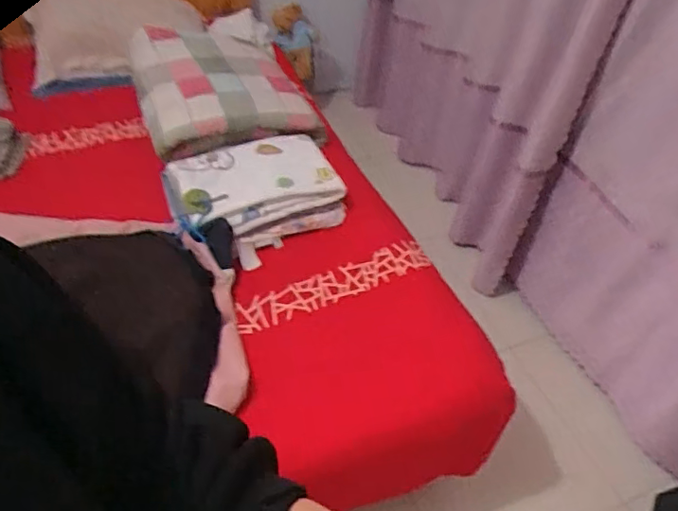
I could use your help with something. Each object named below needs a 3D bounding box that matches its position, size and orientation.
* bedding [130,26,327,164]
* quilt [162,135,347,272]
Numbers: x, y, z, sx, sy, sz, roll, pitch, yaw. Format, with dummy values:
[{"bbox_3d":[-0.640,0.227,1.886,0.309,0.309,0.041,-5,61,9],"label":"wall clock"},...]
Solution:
[{"bbox_3d":[-0.369,-0.550,1.813,0.527,0.239,0.404,-10,50,-15],"label":"bedding"},{"bbox_3d":[-0.243,-0.182,1.673,0.476,0.153,0.340,-22,53,-24],"label":"quilt"}]

